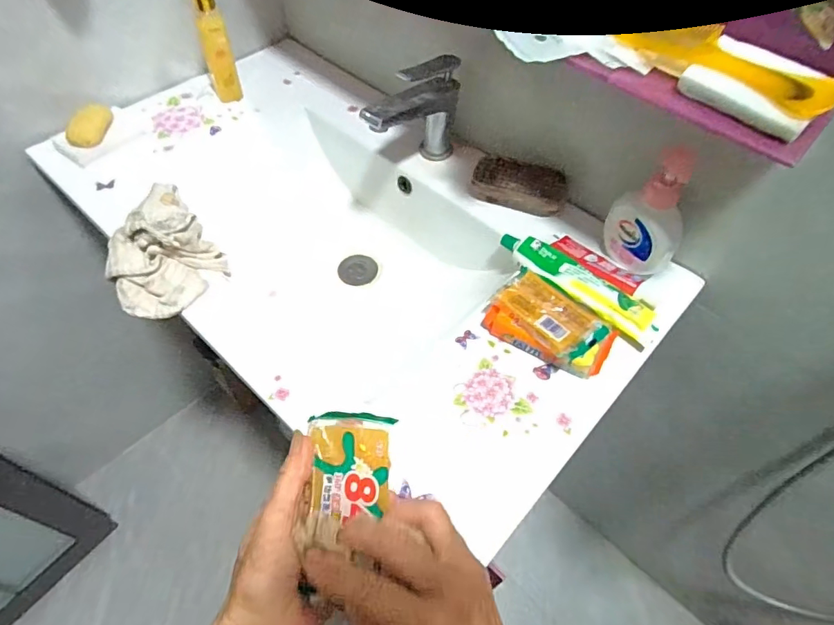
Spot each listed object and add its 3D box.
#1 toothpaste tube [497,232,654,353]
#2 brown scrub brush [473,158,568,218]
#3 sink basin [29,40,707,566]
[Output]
[{"bbox_3d":[0.179,-0.036,0.572,0.192,0.022,0.044,39,69,21],"label":"toothpaste tube"},{"bbox_3d":[0.133,-0.162,0.656,0.122,0.043,0.058,17,62,12],"label":"brown scrub brush"},{"bbox_3d":[-0.094,-0.096,0.689,0.769,0.160,0.449,40,69,22],"label":"sink basin"}]

